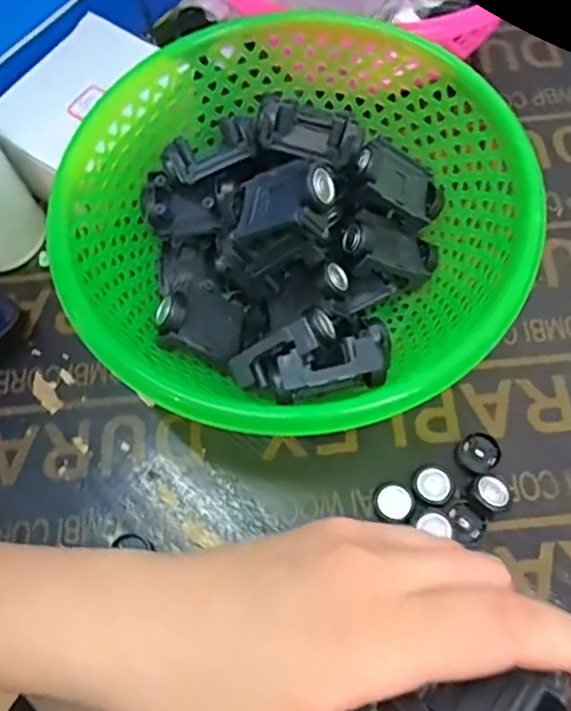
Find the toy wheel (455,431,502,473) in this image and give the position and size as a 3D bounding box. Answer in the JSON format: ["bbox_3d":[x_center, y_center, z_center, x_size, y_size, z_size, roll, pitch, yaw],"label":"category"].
[{"bbox_3d":[0.114,0.057,0.352,0.023,0.008,0.023,-1,66,3],"label":"toy wheel"}]

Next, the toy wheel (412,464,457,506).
[{"bbox_3d":[0.085,0.076,0.343,0.022,0.012,0.022,-1,66,3],"label":"toy wheel"}]

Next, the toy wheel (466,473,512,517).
[{"bbox_3d":[0.115,0.079,0.338,0.023,0.012,0.025,-1,66,3],"label":"toy wheel"}]

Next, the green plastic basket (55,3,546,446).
[{"bbox_3d":[0.006,-0.078,0.362,0.244,0.108,0.230,-1,66,3],"label":"green plastic basket"}]

